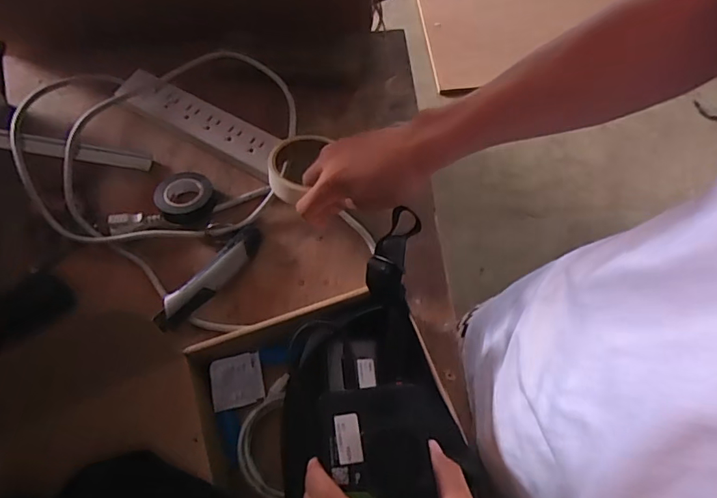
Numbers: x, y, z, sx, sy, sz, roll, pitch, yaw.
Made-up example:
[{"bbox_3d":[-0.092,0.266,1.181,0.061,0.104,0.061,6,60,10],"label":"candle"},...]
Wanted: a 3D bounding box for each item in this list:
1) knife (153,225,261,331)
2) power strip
[{"bbox_3d":[-0.156,0.030,0.522,0.034,0.019,0.139,36,71,14],"label":"knife"},{"bbox_3d":[-0.192,-0.152,0.598,0.218,0.025,0.049,28,69,12],"label":"power strip"}]

